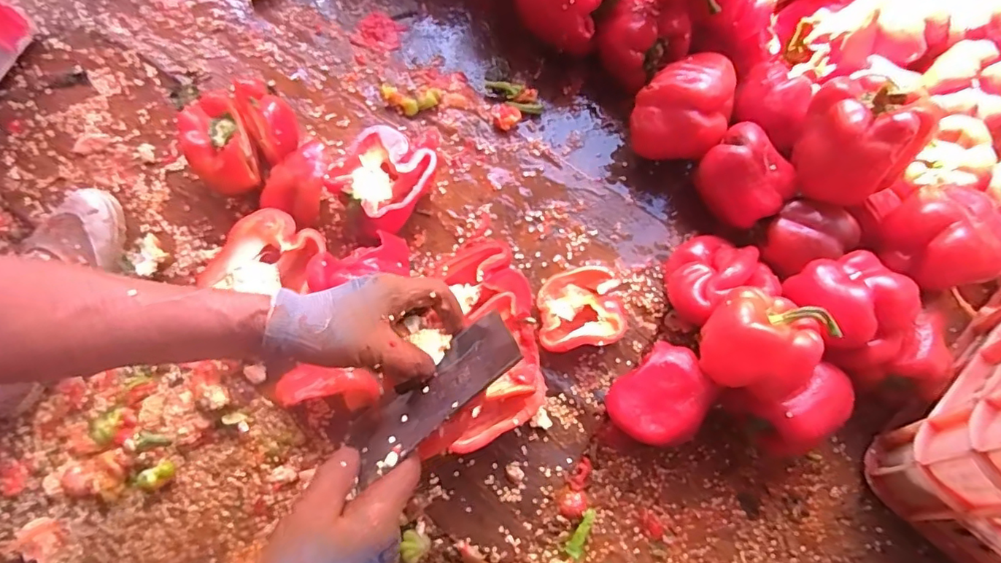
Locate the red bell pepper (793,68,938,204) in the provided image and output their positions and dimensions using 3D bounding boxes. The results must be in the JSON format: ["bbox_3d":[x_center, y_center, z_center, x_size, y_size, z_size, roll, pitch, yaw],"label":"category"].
[{"bbox_3d":[0.324,-0.134,0.477,0.096,0.090,0.101,0,75,0],"label":"red bell pepper"}]

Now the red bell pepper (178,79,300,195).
[{"bbox_3d":[-0.268,-0.146,0.559,0.110,0.081,0.090,-41,78,-10],"label":"red bell pepper"}]

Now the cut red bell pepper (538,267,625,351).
[{"bbox_3d":[0.076,0.025,0.532,0.076,0.053,0.083,-5,76,-2],"label":"cut red bell pepper"}]

